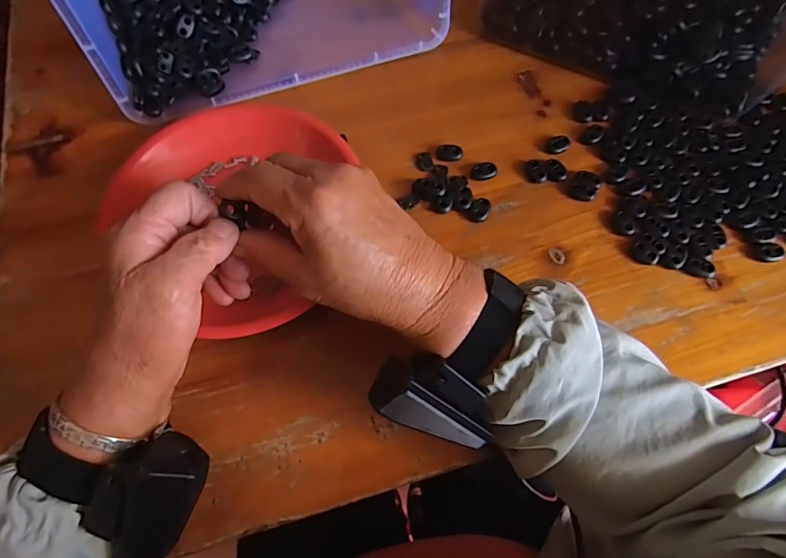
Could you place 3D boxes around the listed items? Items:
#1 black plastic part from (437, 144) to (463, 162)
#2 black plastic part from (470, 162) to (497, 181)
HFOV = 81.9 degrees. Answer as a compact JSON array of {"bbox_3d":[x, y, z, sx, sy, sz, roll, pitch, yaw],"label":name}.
[{"bbox_3d":[0.048,-0.106,0.385,0.021,0.009,0.011,-2,69,-1],"label":"black plastic part"},{"bbox_3d":[0.076,-0.090,0.378,0.021,0.008,0.013,-3,69,-1],"label":"black plastic part"}]

